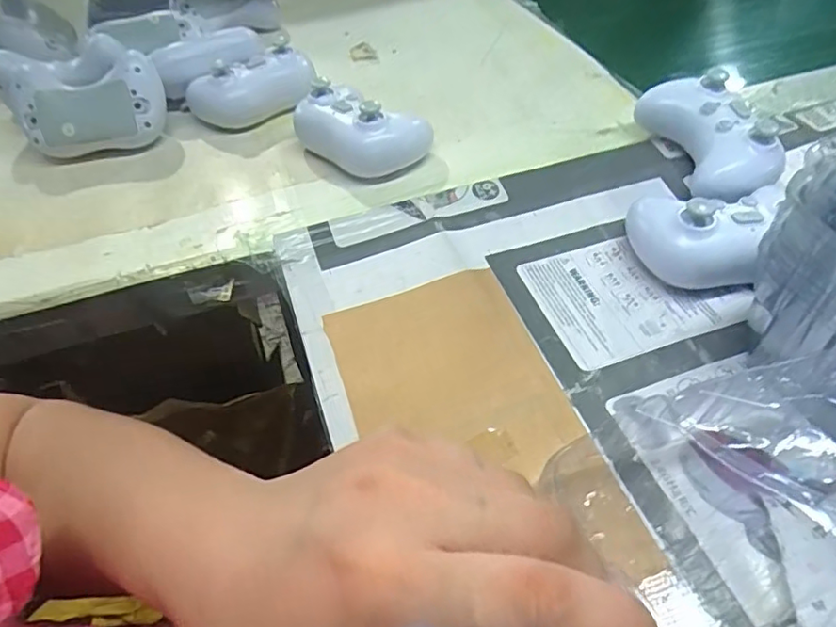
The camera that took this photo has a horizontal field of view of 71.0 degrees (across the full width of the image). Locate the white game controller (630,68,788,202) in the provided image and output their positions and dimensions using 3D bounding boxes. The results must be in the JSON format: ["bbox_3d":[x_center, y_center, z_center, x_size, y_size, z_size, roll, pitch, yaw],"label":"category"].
[{"bbox_3d":[0.209,-0.131,0.422,0.064,0.031,0.112,-28,60,13],"label":"white game controller"}]

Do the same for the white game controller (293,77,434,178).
[{"bbox_3d":[-0.045,-0.153,0.460,0.110,0.051,0.069,35,59,29],"label":"white game controller"}]

